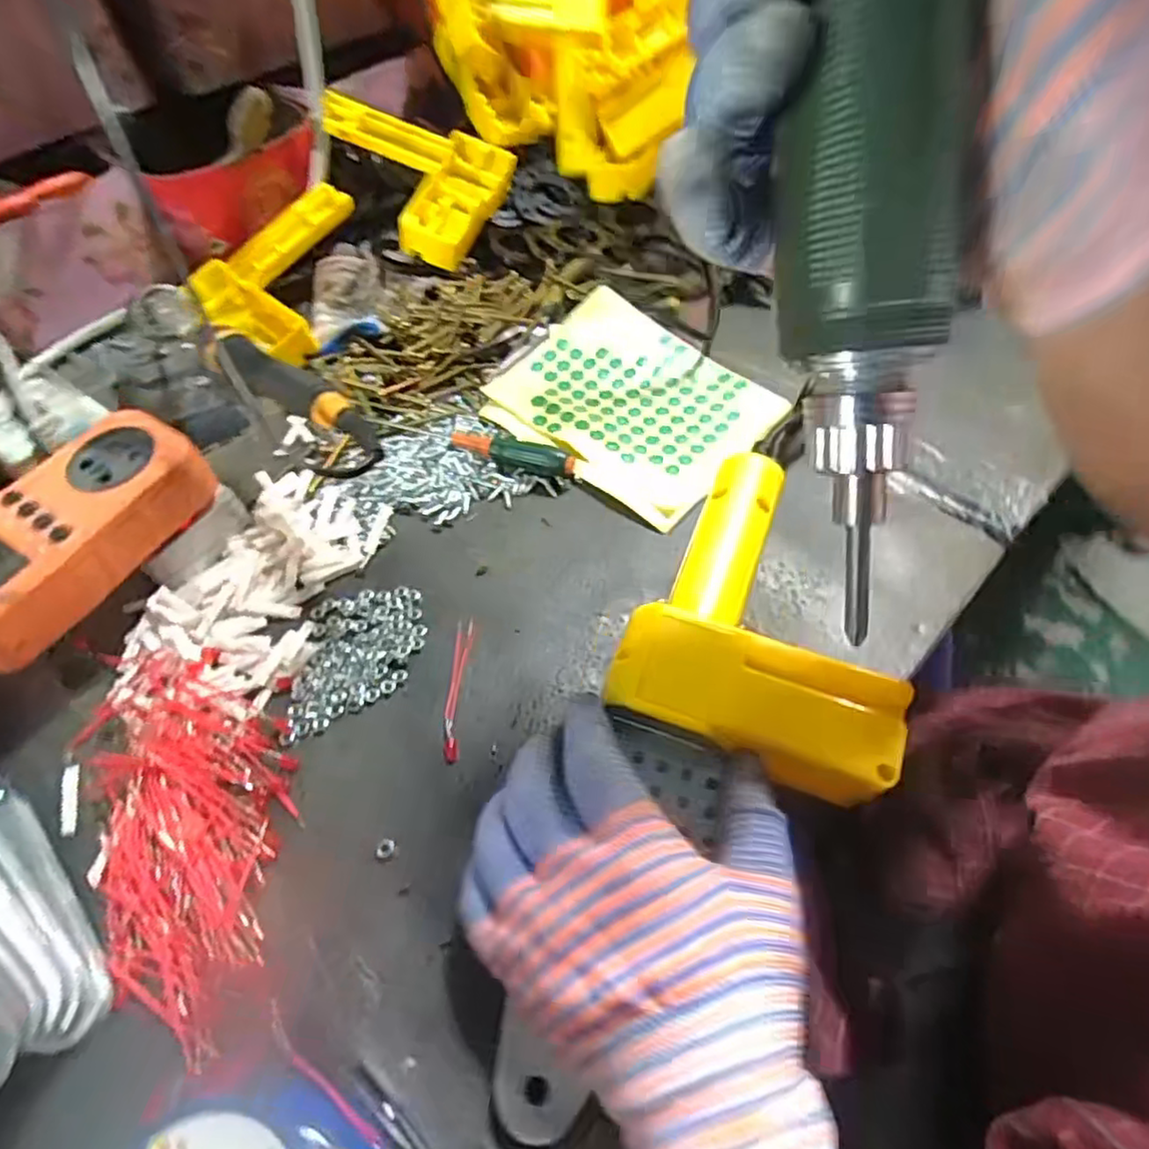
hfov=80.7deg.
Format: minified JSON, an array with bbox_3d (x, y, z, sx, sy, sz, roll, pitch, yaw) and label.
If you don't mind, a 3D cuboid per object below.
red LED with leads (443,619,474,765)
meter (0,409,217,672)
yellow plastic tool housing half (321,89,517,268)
[{"bbox_3d":[-0.056,0.053,0.322,0.009,0.004,0.074,1,57,2],"label":"red LED with leads"},{"bbox_3d":[-0.237,-0.021,0.316,0.064,0.037,0.126,28,61,20],"label":"meter"},{"bbox_3d":[-0.123,-0.293,0.502,0.141,0.056,0.111,5,57,5],"label":"yellow plastic tool housing half"}]

